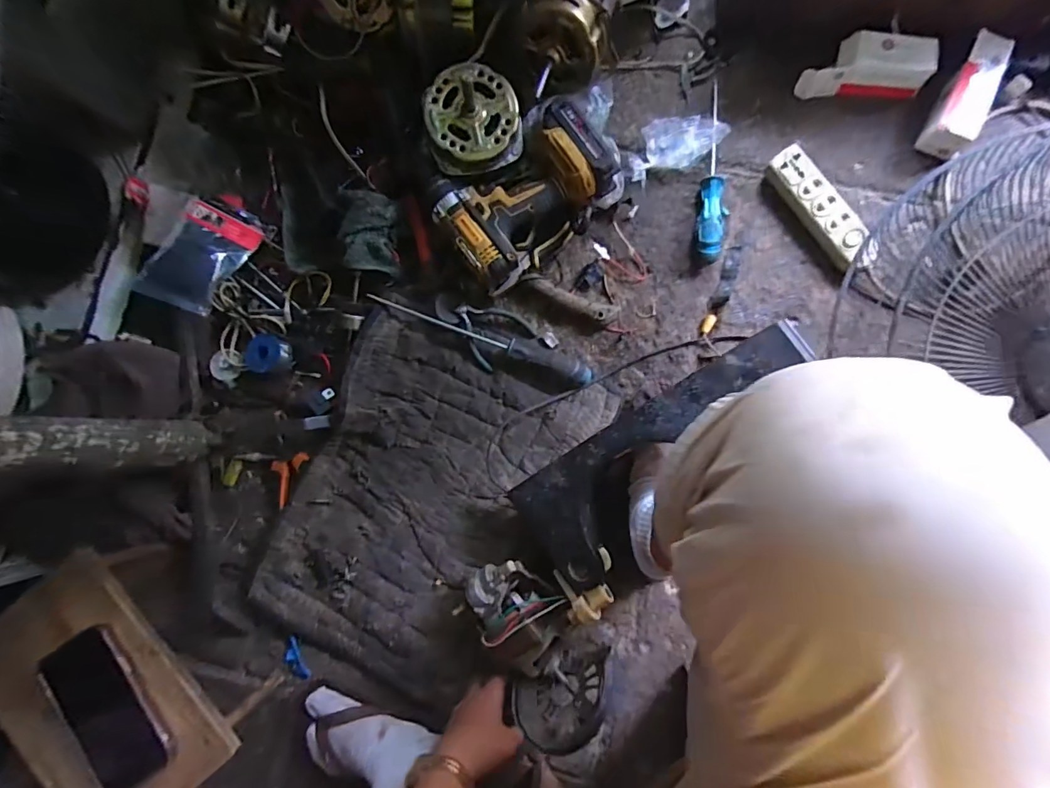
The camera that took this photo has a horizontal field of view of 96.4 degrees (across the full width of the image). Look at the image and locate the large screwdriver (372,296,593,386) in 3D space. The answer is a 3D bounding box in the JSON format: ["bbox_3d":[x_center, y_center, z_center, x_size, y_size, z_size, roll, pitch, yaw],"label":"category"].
[{"bbox_3d":[-0.057,-0.078,0.616,0.308,0.040,0.028,21,88,8],"label":"large screwdriver"}]

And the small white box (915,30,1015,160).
[{"bbox_3d":[0.545,-0.365,0.582,0.050,0.043,0.135,25,89,8],"label":"small white box"}]

